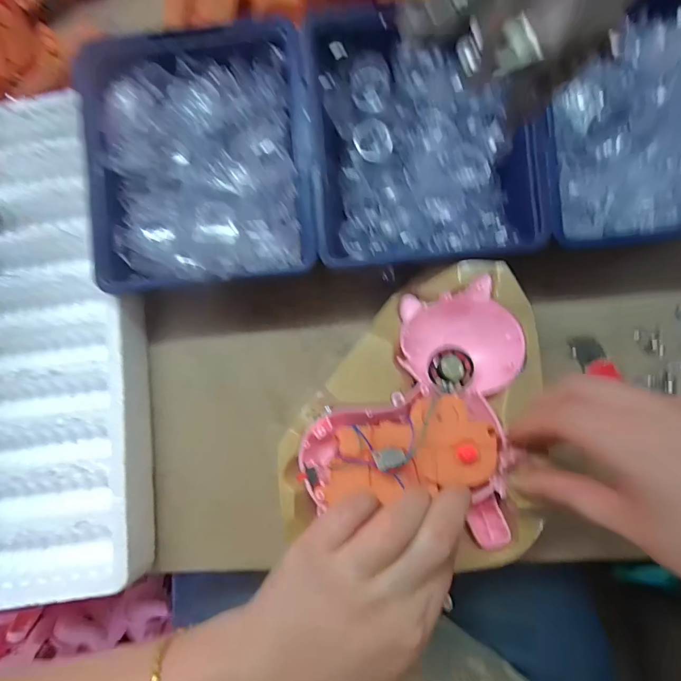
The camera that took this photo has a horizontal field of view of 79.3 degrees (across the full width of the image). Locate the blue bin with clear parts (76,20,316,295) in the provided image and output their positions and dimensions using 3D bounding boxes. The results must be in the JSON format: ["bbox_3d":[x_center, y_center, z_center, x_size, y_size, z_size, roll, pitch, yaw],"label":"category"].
[{"bbox_3d":[-0.091,-0.114,0.282,0.144,0.065,0.159,-6,81,2],"label":"blue bin with clear parts"}]

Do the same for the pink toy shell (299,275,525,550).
[{"bbox_3d":[0.044,0.039,0.247,0.122,0.045,0.146,6,82,4],"label":"pink toy shell"}]

